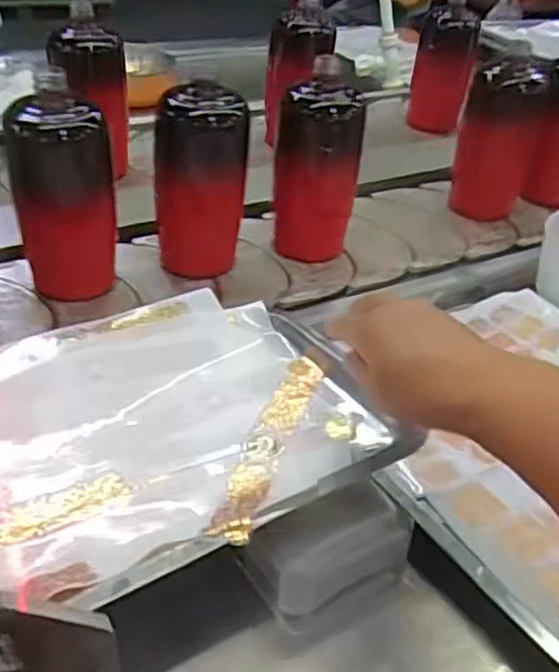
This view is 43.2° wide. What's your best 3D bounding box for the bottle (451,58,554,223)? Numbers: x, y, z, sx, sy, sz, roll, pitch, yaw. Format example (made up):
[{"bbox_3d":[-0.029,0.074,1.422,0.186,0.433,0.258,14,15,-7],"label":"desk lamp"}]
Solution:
[{"bbox_3d":[0.263,-0.241,0.835,0.090,0.171,0.081,17,37,17],"label":"bottle"}]

